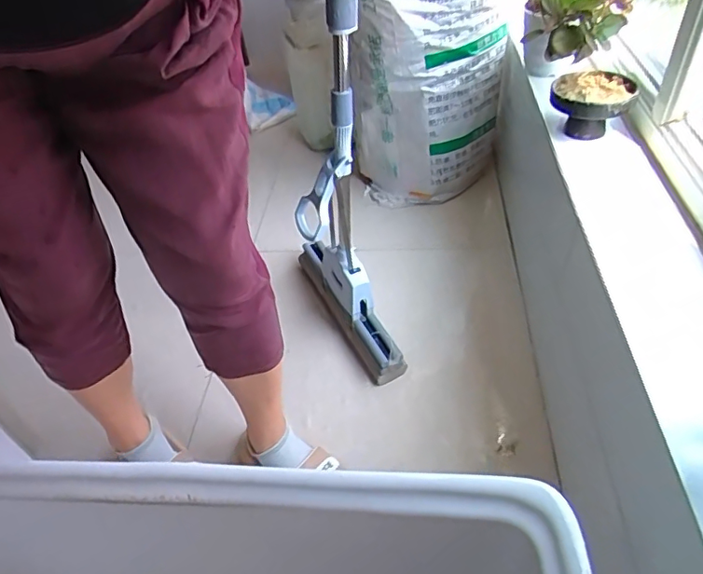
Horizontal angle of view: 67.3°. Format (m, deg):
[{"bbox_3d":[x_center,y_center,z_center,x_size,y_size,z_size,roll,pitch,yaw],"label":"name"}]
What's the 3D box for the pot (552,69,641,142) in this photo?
[{"bbox_3d":[0.384,-0.293,0.851,0.123,0.071,0.125,15,48,22],"label":"pot"}]

